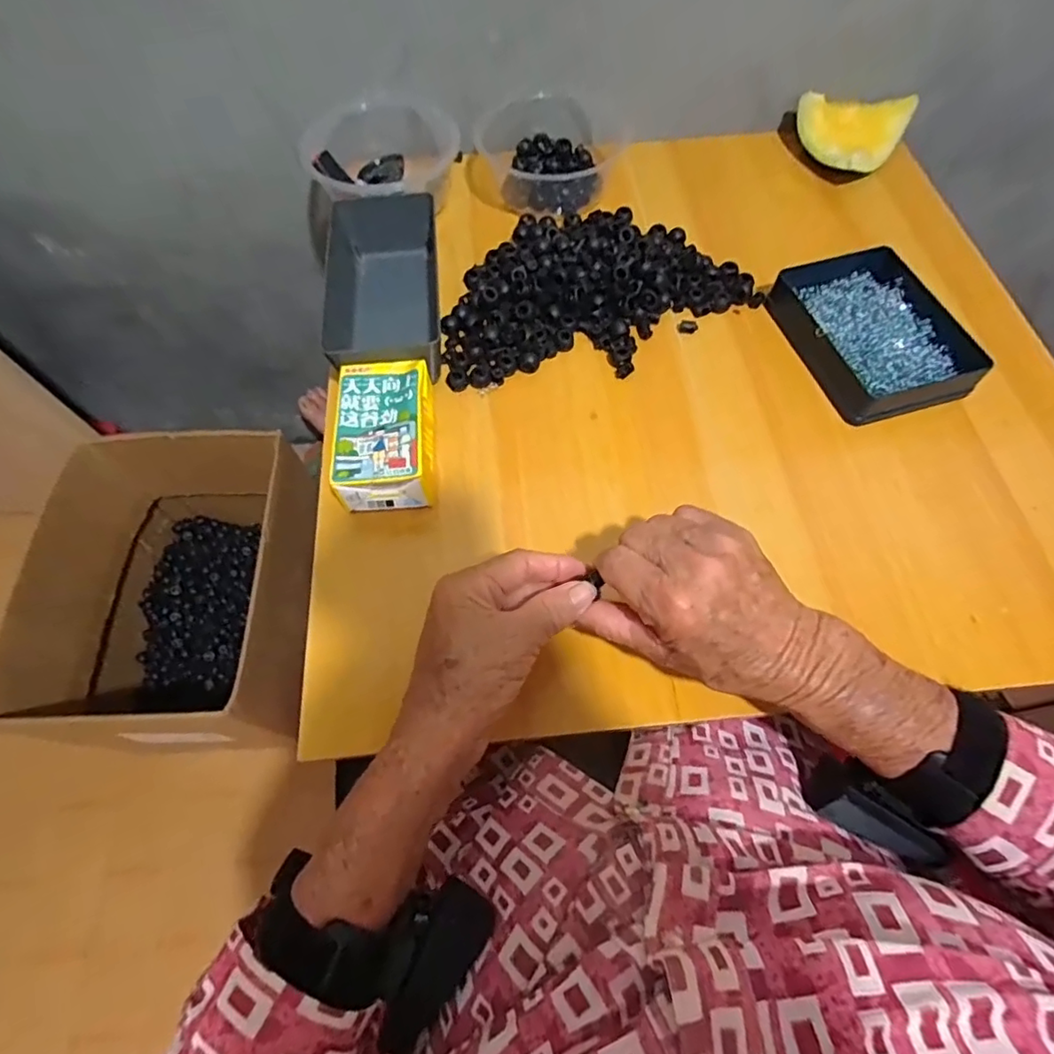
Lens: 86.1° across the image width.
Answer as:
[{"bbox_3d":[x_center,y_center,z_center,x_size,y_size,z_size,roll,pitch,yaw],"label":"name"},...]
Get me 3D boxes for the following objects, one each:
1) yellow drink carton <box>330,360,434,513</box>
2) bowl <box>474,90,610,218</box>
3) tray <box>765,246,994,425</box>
[{"bbox_3d":[-0.103,-0.068,0.412,0.063,0.042,0.106,-4,64,-1],"label":"yellow drink carton"},{"bbox_3d":[0.017,-0.378,0.565,0.119,0.042,0.129,0,64,1],"label":"bowl"},{"bbox_3d":[0.279,-0.160,0.459,0.112,0.028,0.150,-16,65,-7],"label":"tray"}]

